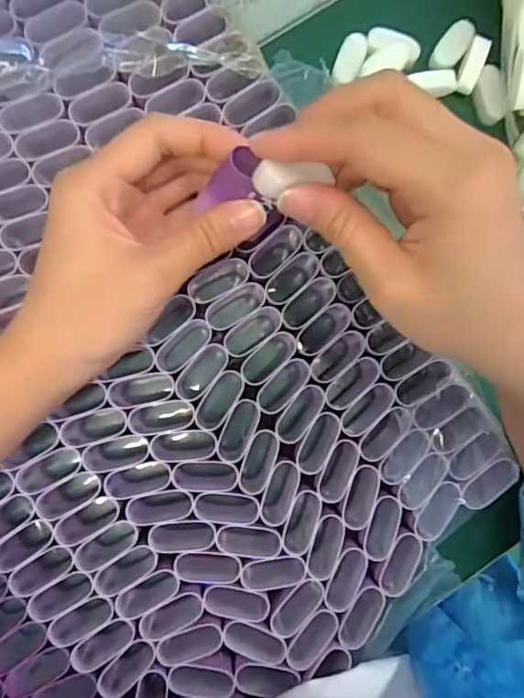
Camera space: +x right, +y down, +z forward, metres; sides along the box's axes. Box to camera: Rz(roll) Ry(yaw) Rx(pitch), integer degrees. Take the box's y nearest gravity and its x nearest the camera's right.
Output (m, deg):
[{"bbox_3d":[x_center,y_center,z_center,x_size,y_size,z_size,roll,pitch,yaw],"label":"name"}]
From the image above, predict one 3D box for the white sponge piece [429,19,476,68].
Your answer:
[{"bbox_3d":[0.120,-0.191,0.332,0.018,0.006,0.034,31,85,-1],"label":"white sponge piece"}]

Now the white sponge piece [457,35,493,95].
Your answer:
[{"bbox_3d":[0.132,-0.177,0.327,0.010,0.007,0.035,21,86,-4],"label":"white sponge piece"}]

